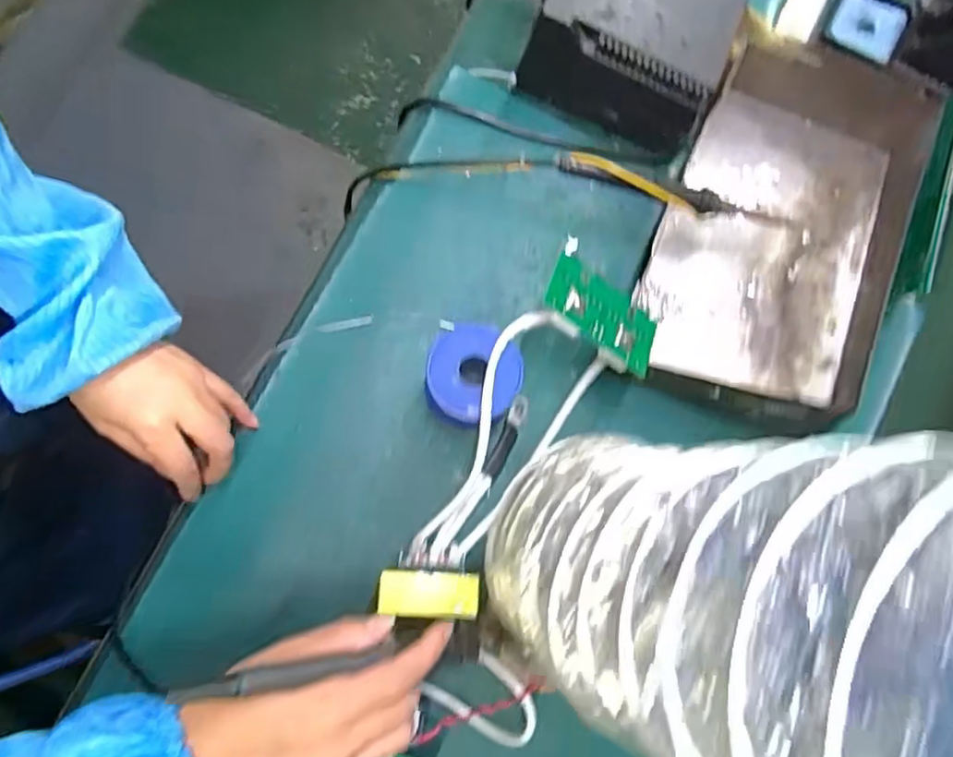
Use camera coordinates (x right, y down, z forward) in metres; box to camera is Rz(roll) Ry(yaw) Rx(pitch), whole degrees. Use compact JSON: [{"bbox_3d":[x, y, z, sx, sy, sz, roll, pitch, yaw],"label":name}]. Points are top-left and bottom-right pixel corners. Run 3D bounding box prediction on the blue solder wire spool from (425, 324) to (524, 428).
[{"bbox_3d":[-0.001,0.003,0.461,0.065,0.062,0.067,0,79,-2],"label":"blue solder wire spool"}]

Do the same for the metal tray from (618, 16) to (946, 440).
[{"bbox_3d":[0.239,-0.108,0.494,0.184,0.052,0.286,19,79,2],"label":"metal tray"}]

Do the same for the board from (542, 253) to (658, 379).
[{"bbox_3d":[0.085,-0.041,0.431,0.087,0.007,0.050,25,68,-21],"label":"board"}]

